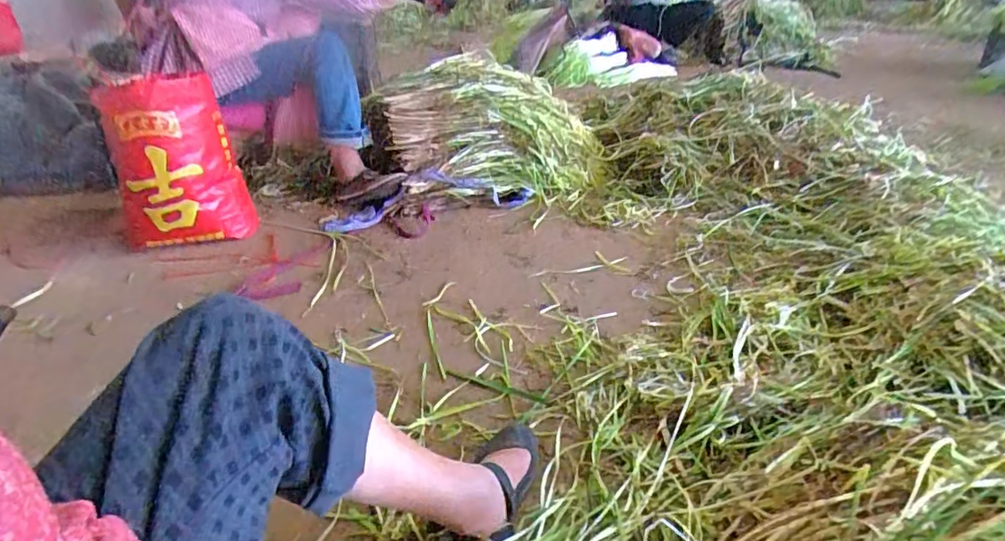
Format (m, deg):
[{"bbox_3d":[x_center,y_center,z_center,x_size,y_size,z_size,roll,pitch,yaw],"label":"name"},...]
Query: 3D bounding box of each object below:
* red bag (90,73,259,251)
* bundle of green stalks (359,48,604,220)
[{"bbox_3d":[-0.766,-0.240,1.317,0.266,0.382,0.174,-22,36,-31],"label":"red bag"},{"bbox_3d":[-0.038,-0.424,1.709,0.627,0.308,0.497,-3,31,-4],"label":"bundle of green stalks"}]

